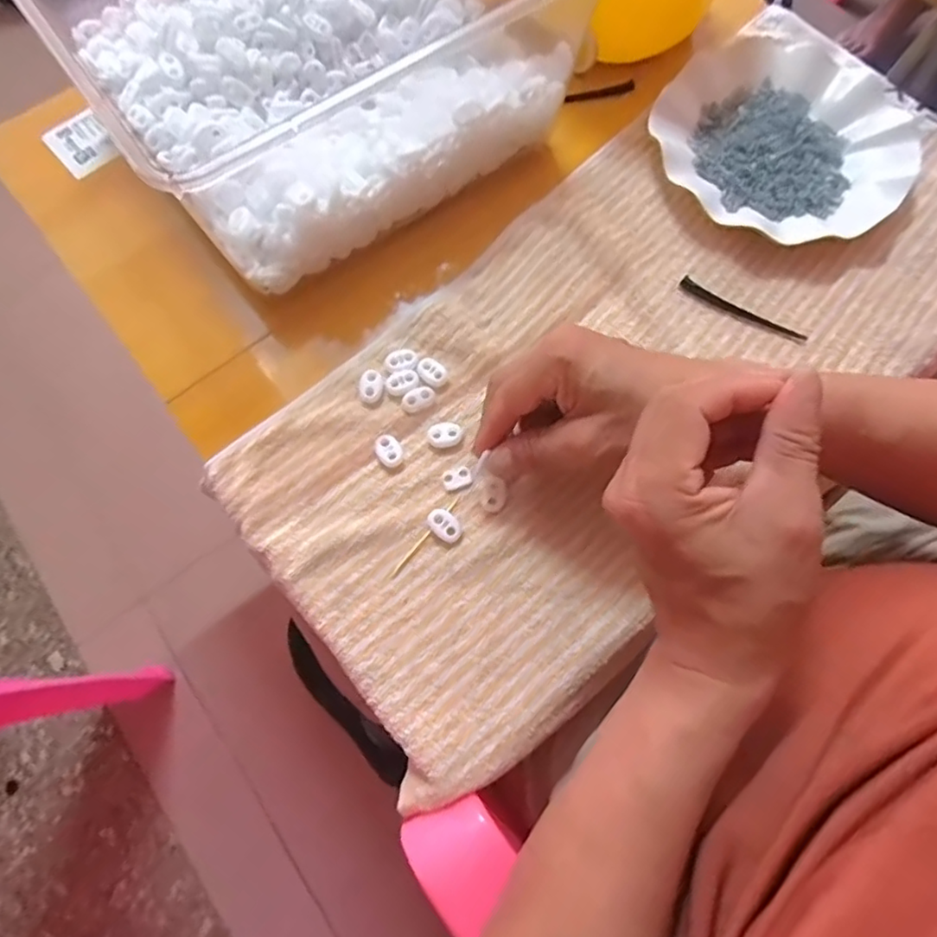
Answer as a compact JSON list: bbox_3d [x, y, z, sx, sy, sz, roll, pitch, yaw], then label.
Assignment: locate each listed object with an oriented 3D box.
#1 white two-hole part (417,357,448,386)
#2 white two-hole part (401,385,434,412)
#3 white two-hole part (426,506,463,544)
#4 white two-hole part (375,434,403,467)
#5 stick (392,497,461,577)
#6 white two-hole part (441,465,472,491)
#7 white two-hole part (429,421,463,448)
[{"bbox_3d":[-0.024,-0.064,0.407,0.021,0.004,0.015,39,75,13],"label":"white two-hole part"},{"bbox_3d":[-0.032,-0.045,0.399,0.022,0.005,0.013,-34,74,-11],"label":"white two-hole part"},{"bbox_3d":[-0.015,0.034,0.372,0.023,0.007,0.015,37,74,12],"label":"white two-hole part"},{"bbox_3d":[-0.051,-0.012,0.390,0.015,0.005,0.023,-38,74,-12],"label":"white two-hole part"},{"bbox_3d":[-0.025,0.041,0.377,0.004,0.006,0.062,39,75,13],"label":"stick"},{"bbox_3d":[-0.007,0.006,0.383,0.018,0.004,0.013,-21,72,-7],"label":"white two-hole part"},{"bbox_3d":[-0.015,-0.021,0.393,0.021,0.004,0.017,0,70,0],"label":"white two-hole part"}]

